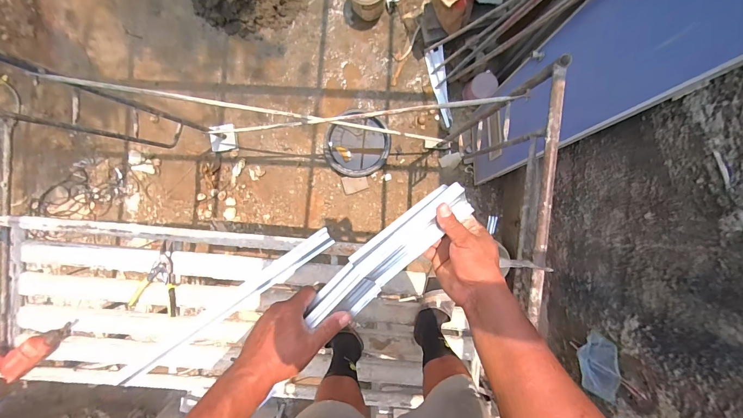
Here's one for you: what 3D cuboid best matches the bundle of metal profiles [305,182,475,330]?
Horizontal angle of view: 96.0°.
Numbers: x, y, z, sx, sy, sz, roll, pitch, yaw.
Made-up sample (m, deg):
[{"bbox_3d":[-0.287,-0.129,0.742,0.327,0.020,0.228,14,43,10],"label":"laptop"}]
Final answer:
[{"bbox_3d":[0.022,0.058,0.426,0.243,0.026,0.056,-41,94,-3],"label":"bundle of metal profiles"}]

